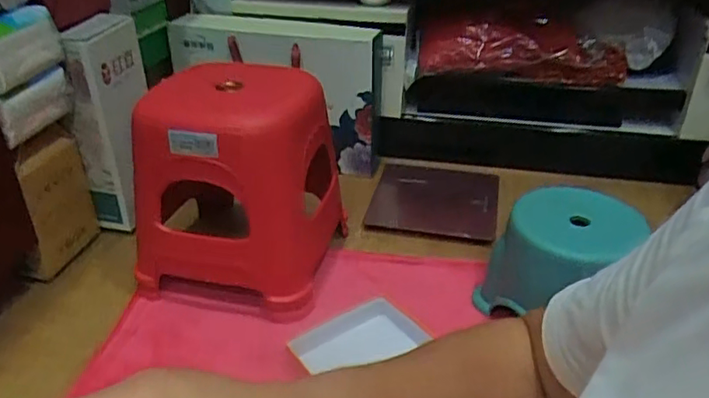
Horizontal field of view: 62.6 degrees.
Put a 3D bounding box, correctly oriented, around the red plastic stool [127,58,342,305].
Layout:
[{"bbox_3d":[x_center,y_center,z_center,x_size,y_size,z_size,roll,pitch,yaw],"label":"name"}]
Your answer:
[{"bbox_3d":[-0.193,-0.025,0.989,0.283,0.346,0.272,8,33,16],"label":"red plastic stool"}]

